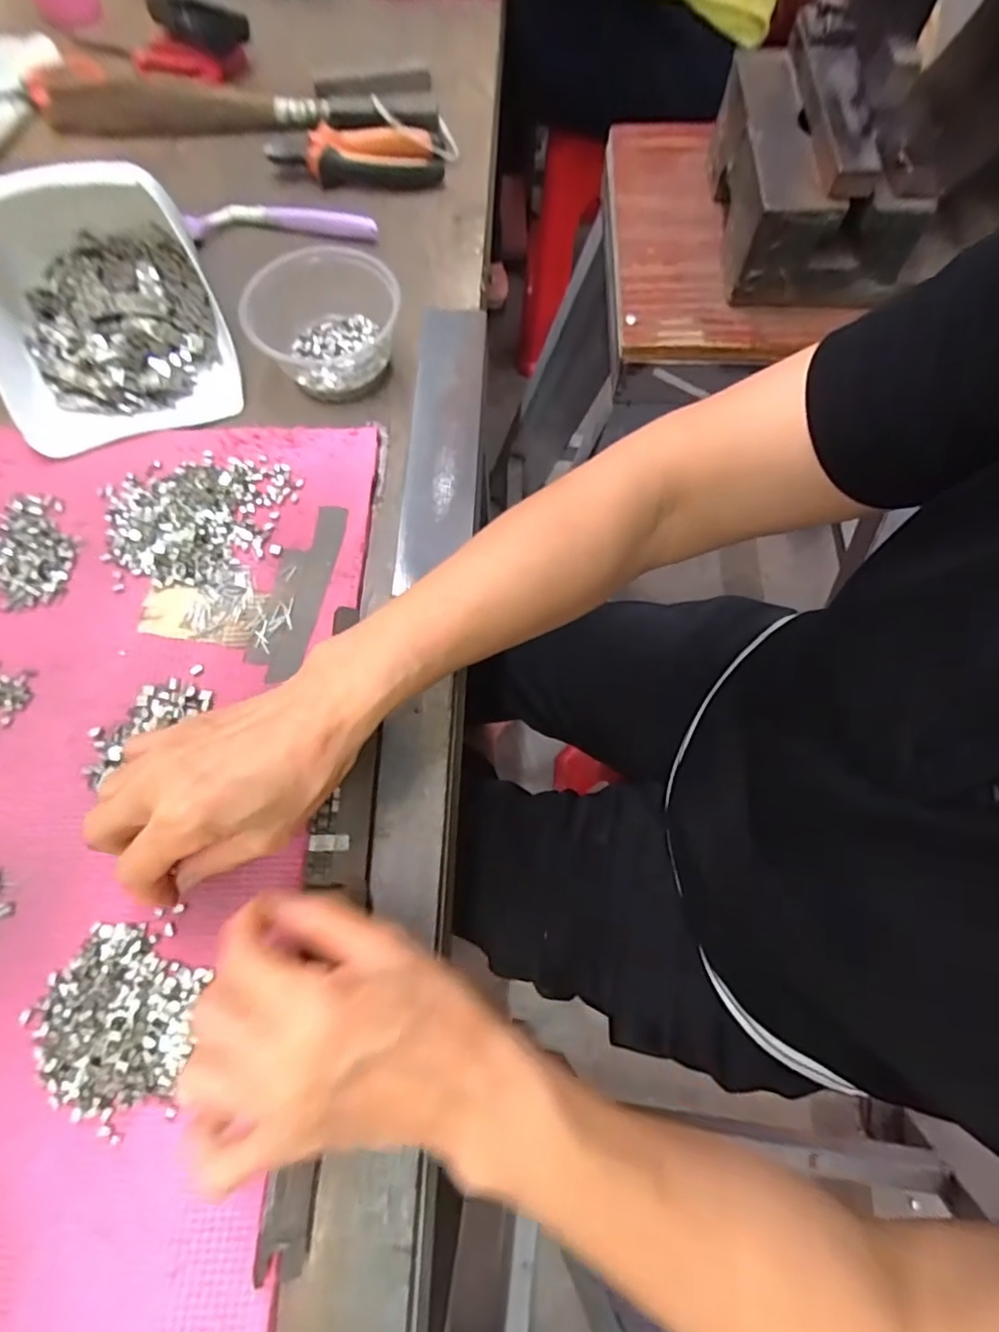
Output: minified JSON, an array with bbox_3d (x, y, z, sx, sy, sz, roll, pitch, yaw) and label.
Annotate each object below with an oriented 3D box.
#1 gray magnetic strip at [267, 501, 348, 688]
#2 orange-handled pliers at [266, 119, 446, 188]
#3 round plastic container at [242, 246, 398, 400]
[{"bbox_3d":[-0.120,-0.048,0.372,0.019,0.004,0.121,10,70,3],"label":"gray magnetic strip"},{"bbox_3d":[-0.124,-0.440,0.509,0.144,0.030,0.042,2,70,0],"label":"orange-handled pliers"},{"bbox_3d":[-0.126,-0.248,0.429,0.104,0.050,0.104,0,70,-1],"label":"round plastic container"}]

